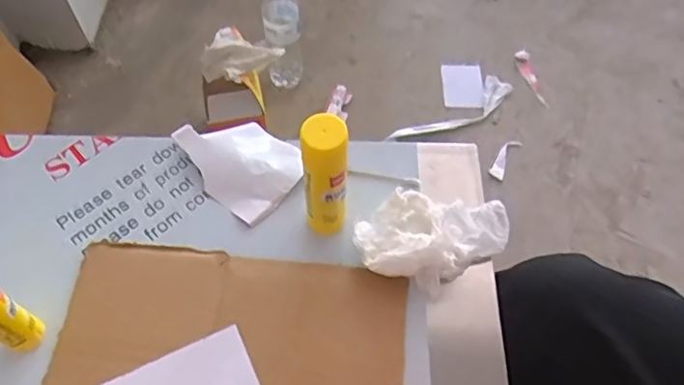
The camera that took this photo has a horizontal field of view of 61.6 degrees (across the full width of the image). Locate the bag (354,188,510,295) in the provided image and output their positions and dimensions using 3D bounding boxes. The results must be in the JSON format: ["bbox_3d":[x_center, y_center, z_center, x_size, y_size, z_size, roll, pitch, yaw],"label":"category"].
[{"bbox_3d":[0.070,0.026,0.418,0.114,0.043,0.072,-20,61,-13],"label":"bag"}]

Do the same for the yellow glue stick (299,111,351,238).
[{"bbox_3d":[-0.011,-0.009,0.397,0.030,0.111,0.027,-1,59,-2],"label":"yellow glue stick"}]

